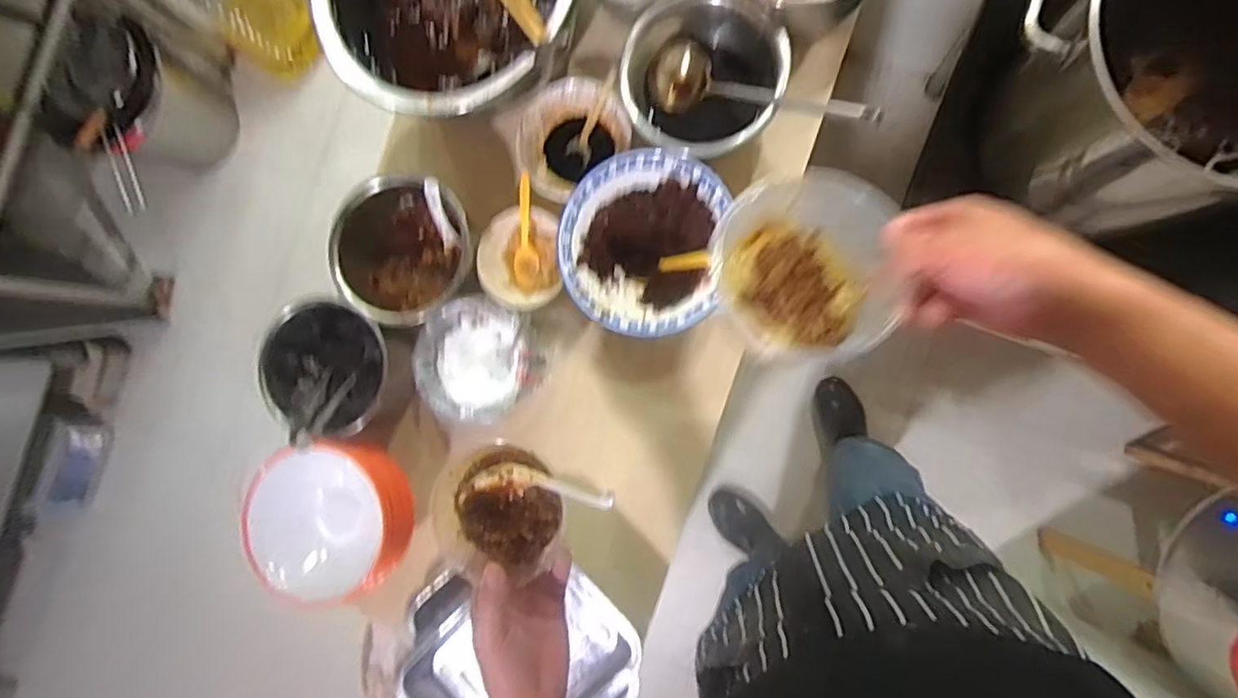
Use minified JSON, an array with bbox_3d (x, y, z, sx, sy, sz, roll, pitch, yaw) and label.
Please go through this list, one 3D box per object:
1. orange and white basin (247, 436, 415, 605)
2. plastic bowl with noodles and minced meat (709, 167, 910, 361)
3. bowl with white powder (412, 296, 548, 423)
[{"bbox_3d":[-0.317,0.189,0.694,0.162,0.077,0.162,0,88,9],"label":"orange and white basin"},{"bbox_3d":[0.136,-0.065,0.470,0.127,0.053,0.141,0,88,9],"label":"plastic bowl with noodles and minced meat"},{"bbox_3d":[-0.154,0.012,0.731,0.135,0.075,0.135,0,88,9],"label":"bowl with white powder"}]

